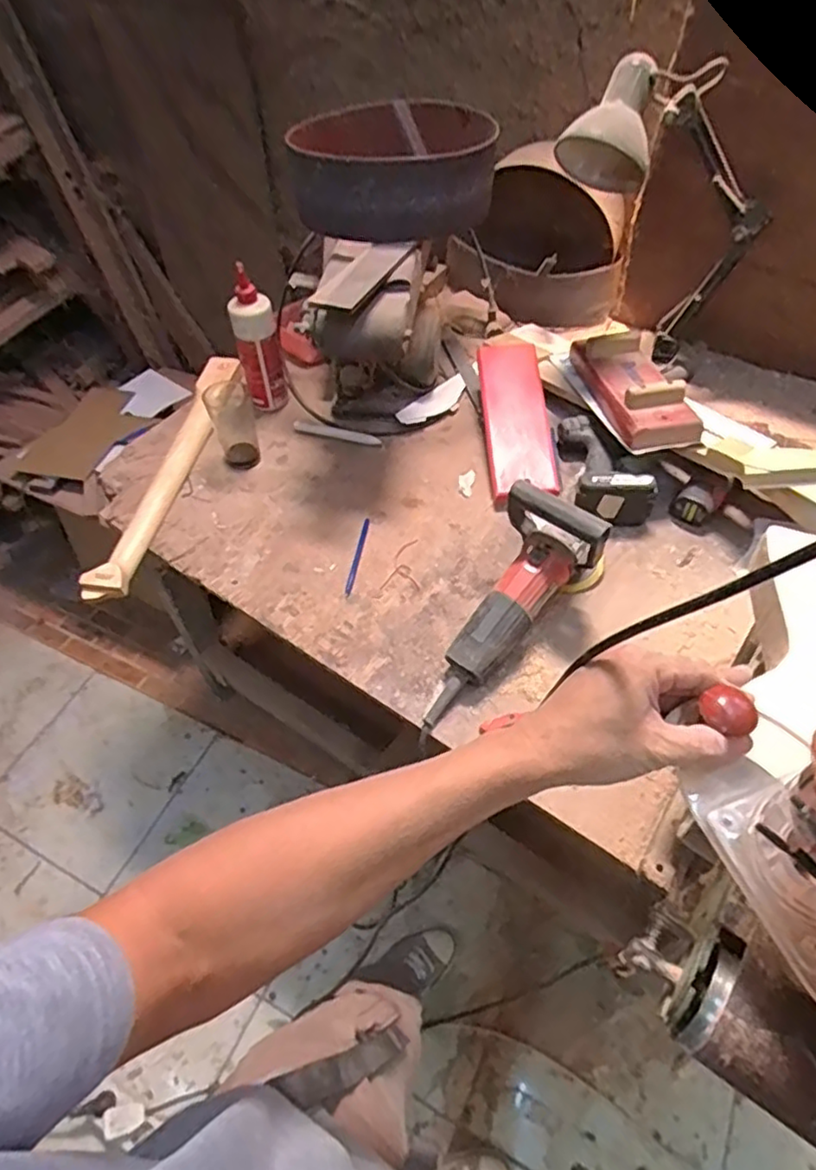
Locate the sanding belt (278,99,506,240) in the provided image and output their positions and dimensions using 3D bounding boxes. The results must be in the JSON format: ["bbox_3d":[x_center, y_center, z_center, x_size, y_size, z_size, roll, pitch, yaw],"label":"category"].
[{"bbox_3d":[-0.029,-0.613,0.947,0.269,0.111,0.276,-6,54,-1],"label":"sanding belt"}]

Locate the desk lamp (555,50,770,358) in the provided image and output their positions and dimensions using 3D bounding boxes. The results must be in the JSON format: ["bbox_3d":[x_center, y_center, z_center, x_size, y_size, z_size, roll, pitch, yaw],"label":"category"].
[{"bbox_3d":[0.387,-0.529,0.933,0.207,0.427,0.123,-17,48,30],"label":"desk lamp"}]

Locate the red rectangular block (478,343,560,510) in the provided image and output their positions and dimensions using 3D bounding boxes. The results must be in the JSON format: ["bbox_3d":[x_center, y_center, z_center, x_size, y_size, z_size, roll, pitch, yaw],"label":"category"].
[{"bbox_3d":[0.171,-0.258,1.005,0.098,0.033,0.282,-4,67,3],"label":"red rectangular block"}]

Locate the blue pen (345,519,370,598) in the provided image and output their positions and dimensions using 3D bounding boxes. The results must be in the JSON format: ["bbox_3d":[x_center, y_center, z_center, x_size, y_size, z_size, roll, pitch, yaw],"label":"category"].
[{"bbox_3d":[-0.071,-0.041,0.924,0.010,0.005,0.140,6,55,10],"label":"blue pen"}]

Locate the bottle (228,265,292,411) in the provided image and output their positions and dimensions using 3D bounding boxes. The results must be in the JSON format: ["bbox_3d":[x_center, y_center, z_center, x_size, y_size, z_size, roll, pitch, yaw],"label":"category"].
[{"bbox_3d":[-0.241,-0.384,1.052,0.070,0.215,0.074,-14,54,-7],"label":"bottle"}]

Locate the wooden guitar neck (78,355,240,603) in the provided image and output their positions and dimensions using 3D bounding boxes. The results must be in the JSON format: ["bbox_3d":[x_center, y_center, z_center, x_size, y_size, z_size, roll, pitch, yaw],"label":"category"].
[{"bbox_3d":[-0.380,-0.193,1.036,0.067,0.042,0.526,9,55,10],"label":"wooden guitar neck"}]

